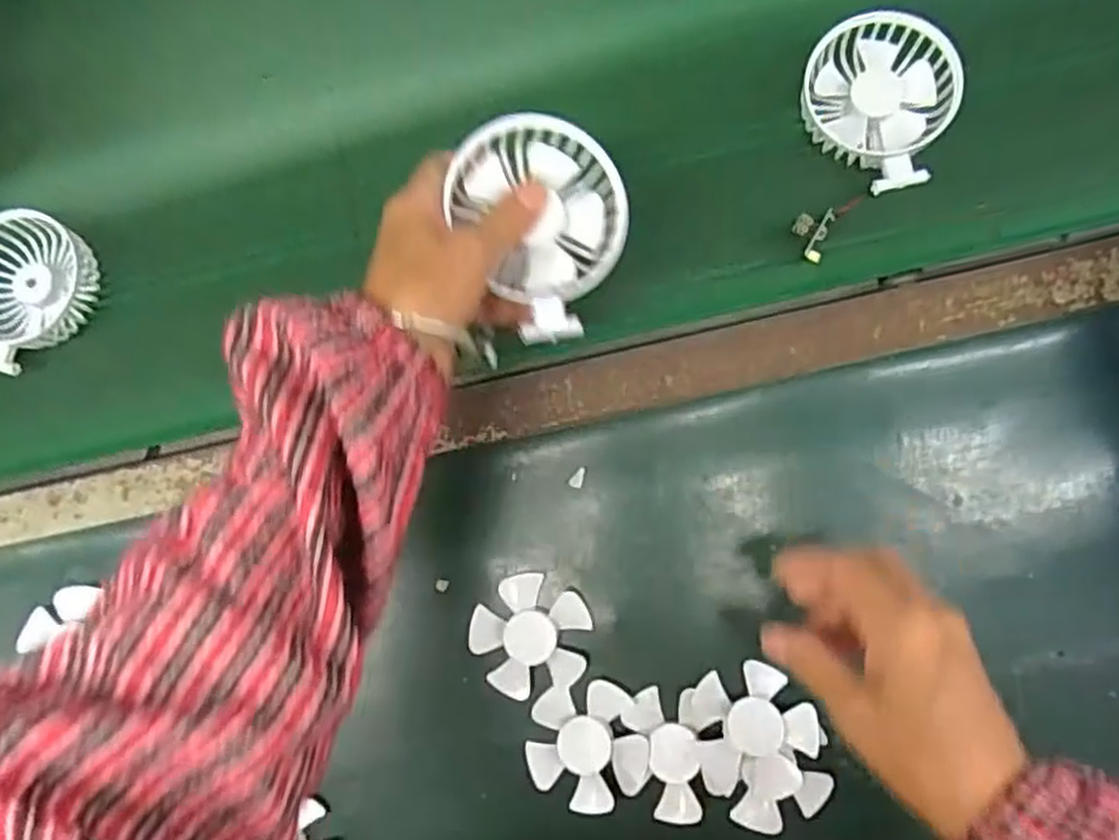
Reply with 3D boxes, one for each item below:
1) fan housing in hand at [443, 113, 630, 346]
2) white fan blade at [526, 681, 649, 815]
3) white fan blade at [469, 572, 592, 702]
[{"bbox_3d":[-0.010,-0.095,0.381,0.084,0.025,0.107,6,85,3],"label":"fan housing in hand"},{"bbox_3d":[0.016,0.193,0.447,0.068,0.009,0.069,-1,81,6],"label":"white fan blade"},{"bbox_3d":[-0.017,0.130,0.460,0.069,0.009,0.069,-1,81,6],"label":"white fan blade"}]

